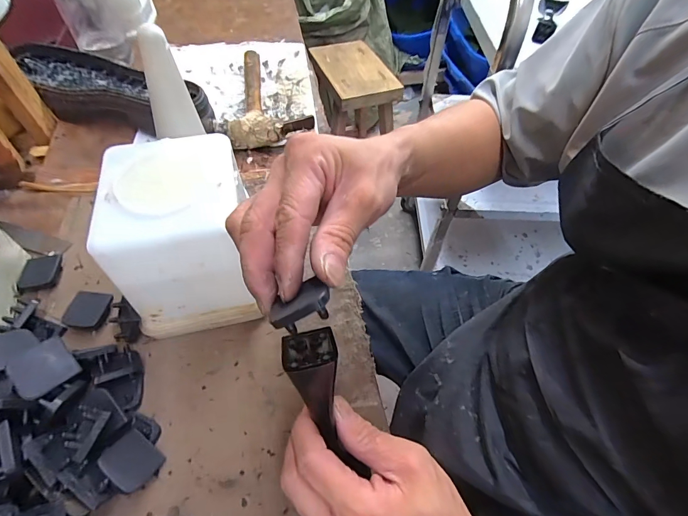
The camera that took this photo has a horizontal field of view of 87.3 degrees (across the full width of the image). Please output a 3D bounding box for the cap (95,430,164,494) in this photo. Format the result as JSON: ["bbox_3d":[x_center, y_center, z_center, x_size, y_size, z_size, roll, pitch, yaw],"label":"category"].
[{"bbox_3d":[-0.143,0.137,0.244,0.034,0.006,0.033,39,20,-3],"label":"cap"}]

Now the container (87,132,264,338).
[{"bbox_3d":[-0.131,-0.021,0.305,0.099,0.119,0.117,-8,54,-9],"label":"container"}]

